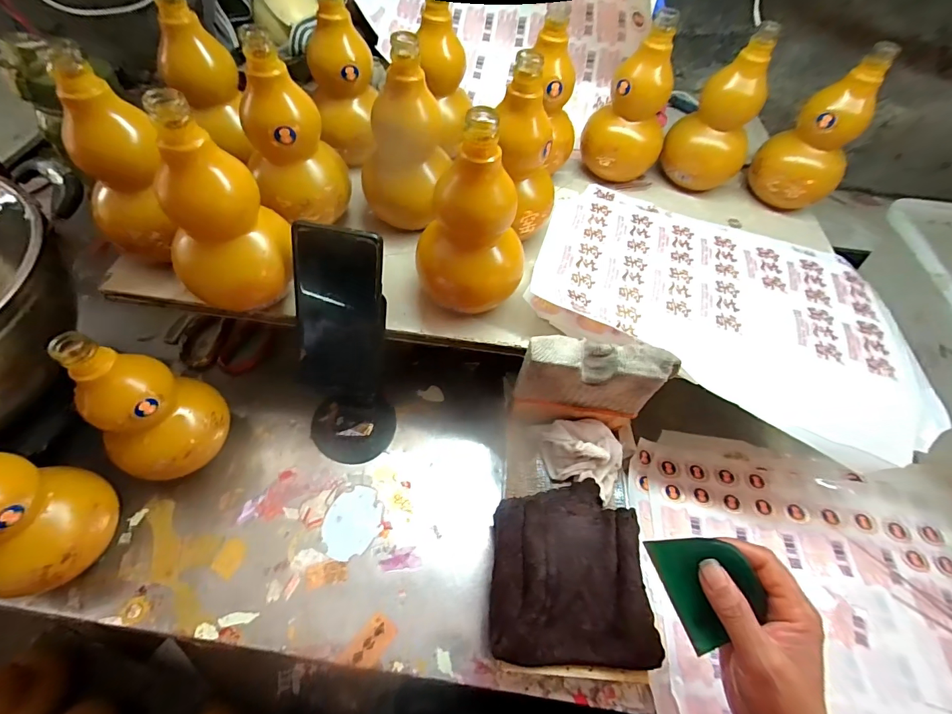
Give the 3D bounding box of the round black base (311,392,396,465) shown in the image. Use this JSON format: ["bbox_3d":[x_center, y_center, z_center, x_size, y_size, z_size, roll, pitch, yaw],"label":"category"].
[{"bbox_3d":[-0.140,0.079,0.476,0.092,0.010,0.080,5,59,-2],"label":"round black base"}]

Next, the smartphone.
[{"bbox_3d":[-0.128,-0.032,0.397,0.077,0.175,0.013,9,30,0],"label":"smartphone"}]

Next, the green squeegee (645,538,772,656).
[{"bbox_3d":[0.165,0.164,0.296,0.056,0.006,0.081,-26,84,21],"label":"green squeegee"}]

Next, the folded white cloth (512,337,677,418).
[{"bbox_3d":[0.114,0.019,0.409,0.138,0.082,0.039,8,59,0],"label":"folded white cloth"}]

